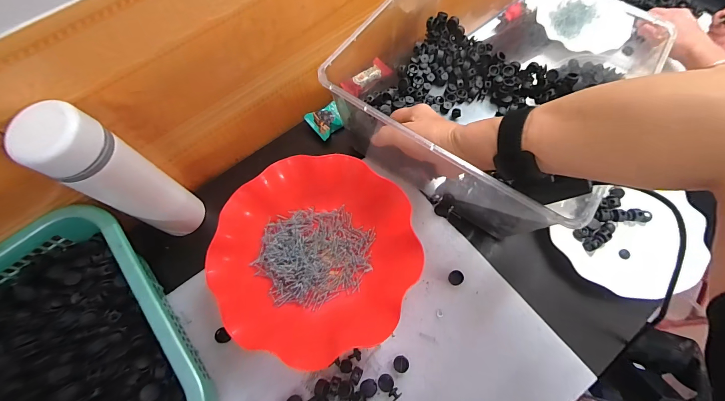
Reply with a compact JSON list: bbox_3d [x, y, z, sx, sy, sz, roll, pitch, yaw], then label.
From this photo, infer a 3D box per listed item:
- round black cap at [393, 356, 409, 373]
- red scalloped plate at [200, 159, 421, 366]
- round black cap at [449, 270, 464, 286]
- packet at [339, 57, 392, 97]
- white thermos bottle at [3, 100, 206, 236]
[{"bbox_3d":[0.043,0.182,0.357,0.016,0.005,0.017,0,69,1],"label":"round black cap"},{"bbox_3d":[-0.052,0.061,0.371,0.216,0.063,0.216,0,69,1],"label":"red scalloped plate"},{"bbox_3d":[0.114,0.094,0.389,0.016,0.007,0.017,0,69,1],"label":"round black cap"},{"bbox_3d":[0.007,-0.197,0.508,0.078,0.015,0.034,-36,72,-12],"label":"packet"},{"bbox_3d":[-0.245,-0.017,0.336,0.049,0.201,0.059,26,71,10],"label":"white thermos bottle"}]

